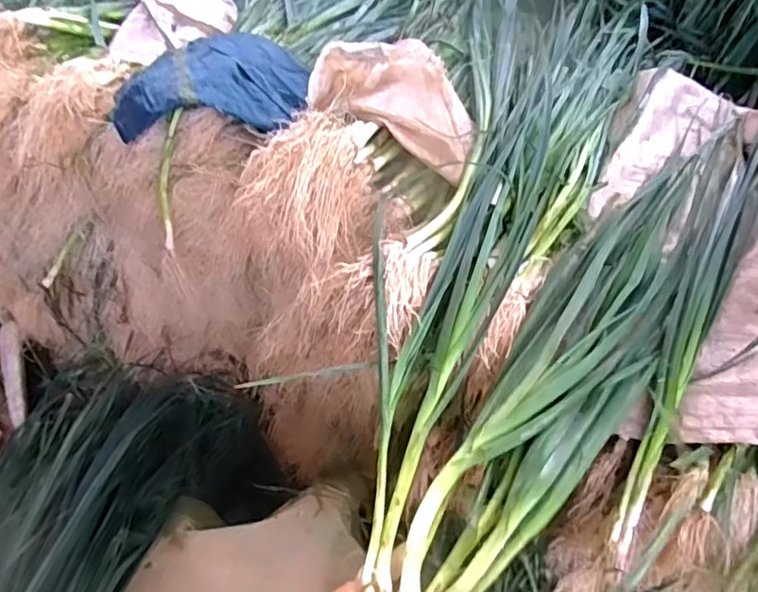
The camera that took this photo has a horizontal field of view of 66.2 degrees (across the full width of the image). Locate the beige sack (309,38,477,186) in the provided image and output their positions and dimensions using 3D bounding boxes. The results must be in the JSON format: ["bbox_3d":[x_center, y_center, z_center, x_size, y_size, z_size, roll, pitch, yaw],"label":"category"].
[{"bbox_3d":[0.013,-0.227,0.664,0.195,0.083,0.130,8,52,6],"label":"beige sack"}]

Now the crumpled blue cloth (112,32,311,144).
[{"bbox_3d":[-0.214,-0.285,0.745,0.240,0.045,0.209,-7,52,-6],"label":"crumpled blue cloth"}]

